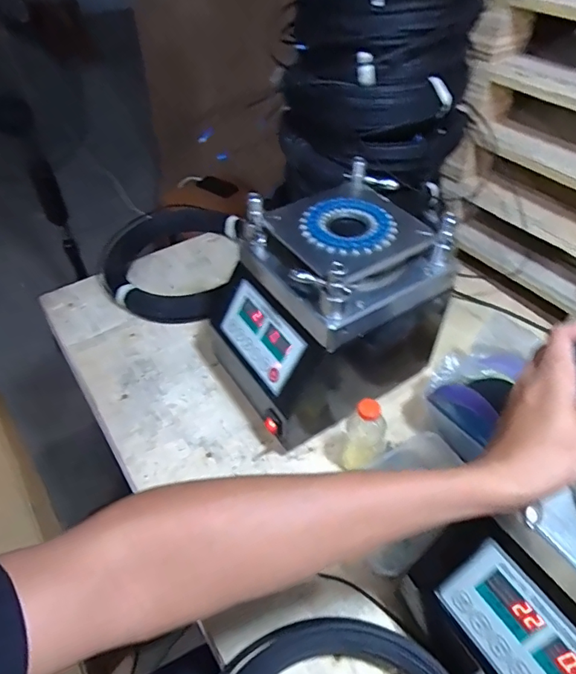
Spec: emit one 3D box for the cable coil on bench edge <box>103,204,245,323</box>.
[{"bbox_3d":[-0.234,-0.154,0.962,0.271,0.065,0.298,-4,46,-1],"label":"cable coil on bench edge"}]

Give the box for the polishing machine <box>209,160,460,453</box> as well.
[{"bbox_3d":[0.058,-0.054,0.717,0.309,0.274,0.255,-23,50,-19],"label":"polishing machine"}]

